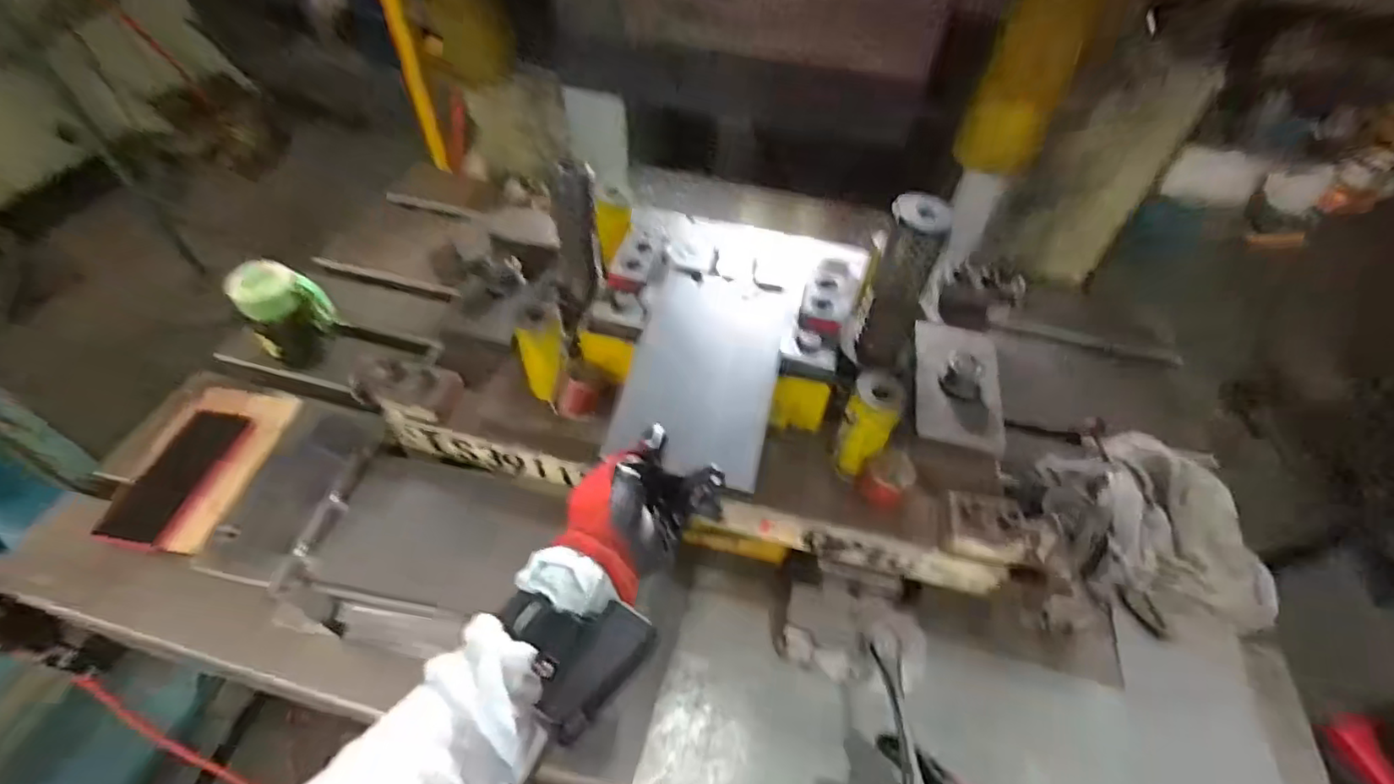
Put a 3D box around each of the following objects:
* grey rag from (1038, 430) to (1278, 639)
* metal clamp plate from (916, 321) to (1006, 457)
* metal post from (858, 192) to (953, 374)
[{"bbox_3d":[0.482,0.133,0.635,0.168,0.075,0.222,-2,50,-6],"label":"grey rag"},{"bbox_3d":[0.260,-0.018,0.587,0.079,0.031,0.163,13,50,7],"label":"metal clamp plate"},{"bbox_3d":[0.175,-0.087,0.522,0.050,0.155,0.037,28,53,18],"label":"metal post"}]

